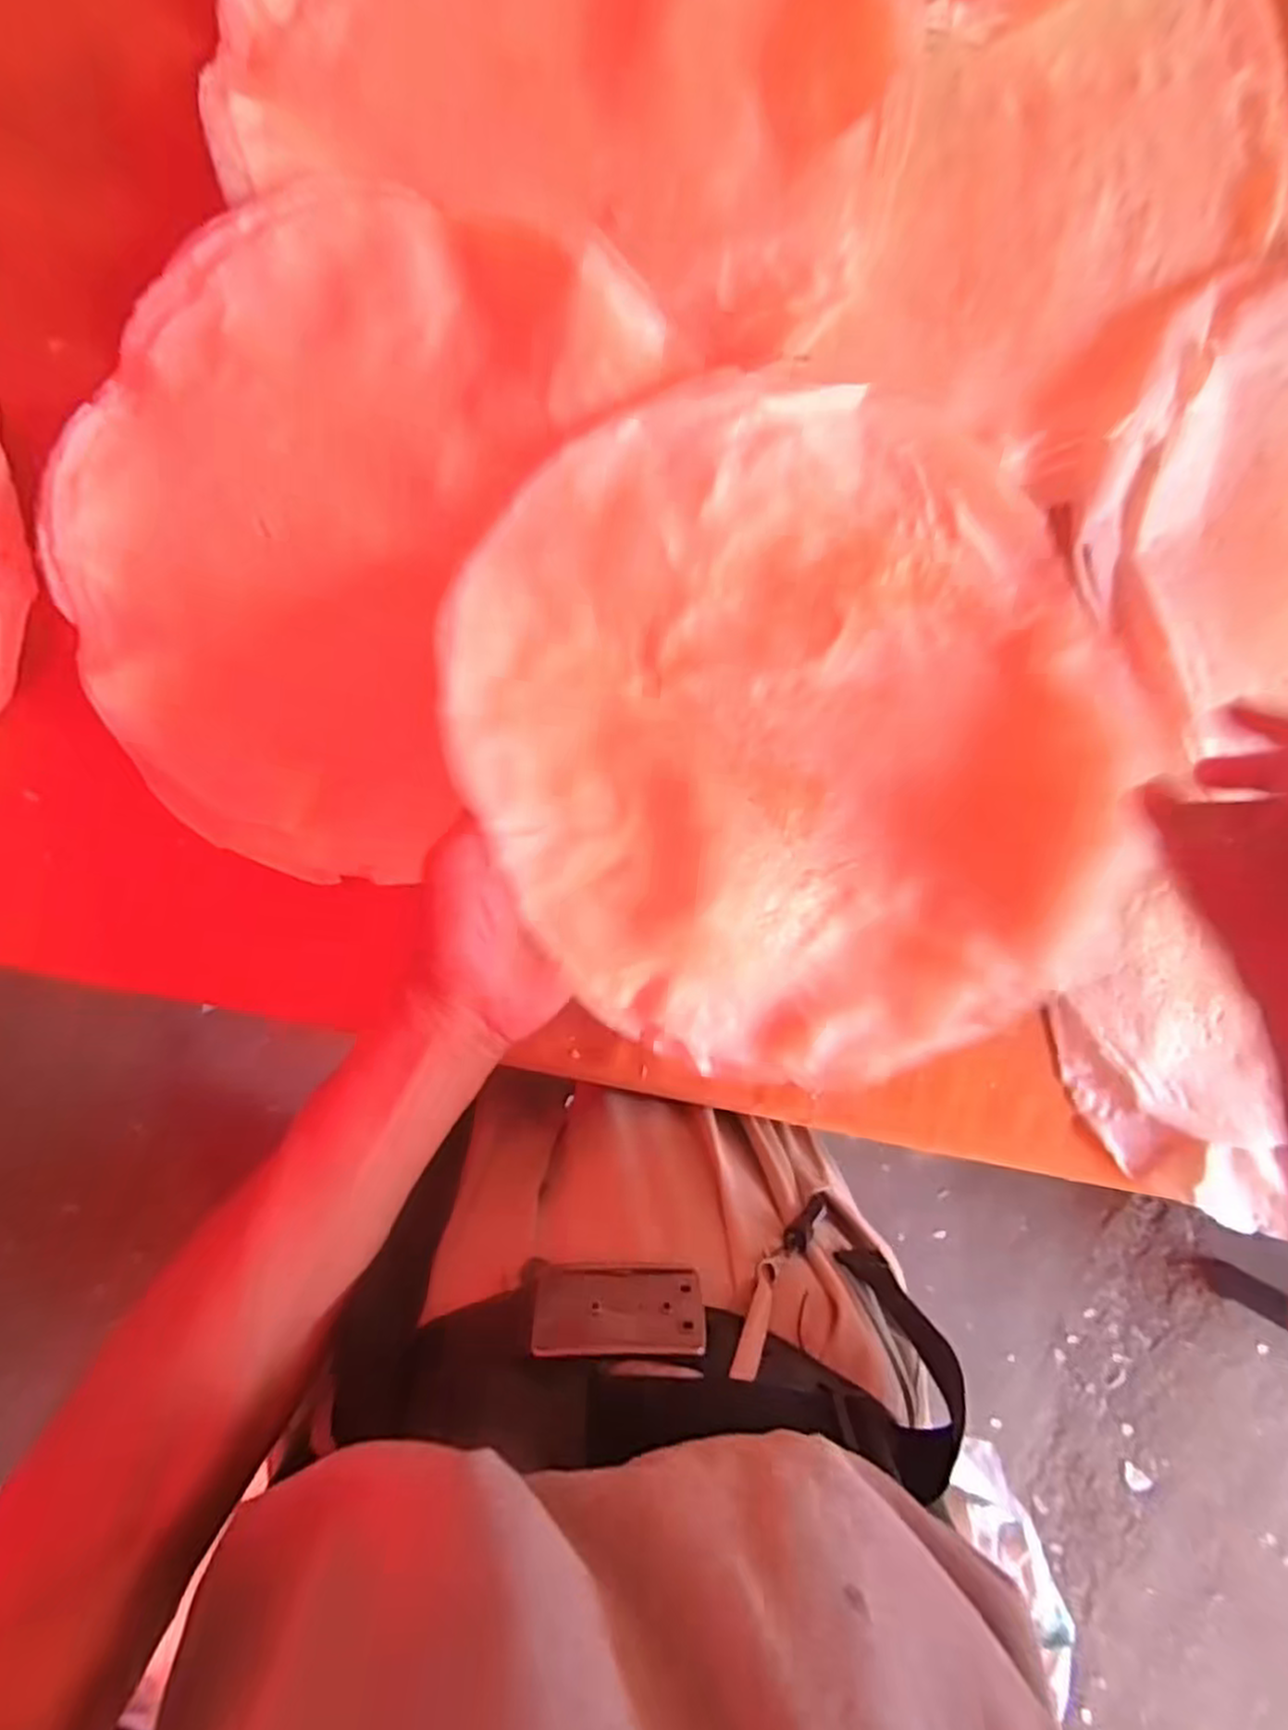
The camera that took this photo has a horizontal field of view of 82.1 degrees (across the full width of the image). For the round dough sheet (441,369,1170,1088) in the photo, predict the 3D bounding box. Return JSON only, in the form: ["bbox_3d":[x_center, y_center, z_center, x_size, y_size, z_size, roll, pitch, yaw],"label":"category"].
[{"bbox_3d":[0.096,-0.079,0.392,0.354,0.083,0.368,0,92,-5],"label":"round dough sheet"}]

